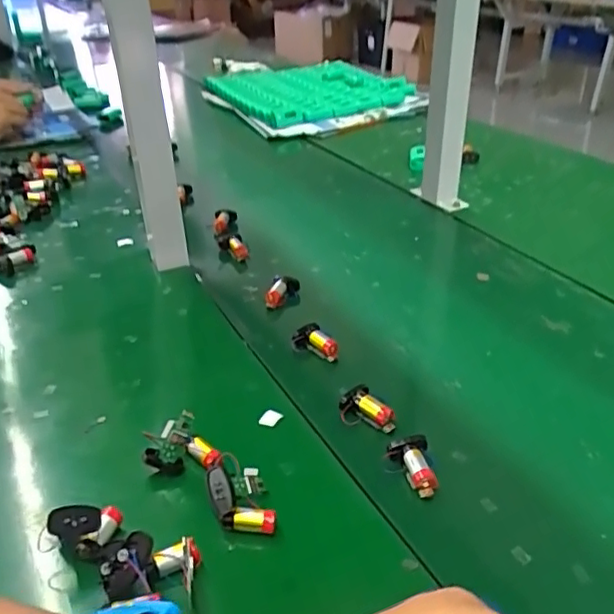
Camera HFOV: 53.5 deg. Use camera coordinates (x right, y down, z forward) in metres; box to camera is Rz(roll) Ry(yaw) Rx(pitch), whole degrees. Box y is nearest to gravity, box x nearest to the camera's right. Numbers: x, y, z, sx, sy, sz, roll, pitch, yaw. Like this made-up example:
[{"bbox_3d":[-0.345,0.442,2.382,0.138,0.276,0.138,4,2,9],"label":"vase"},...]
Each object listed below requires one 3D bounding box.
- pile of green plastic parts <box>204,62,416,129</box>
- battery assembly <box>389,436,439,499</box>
[{"bbox_3d":[-0.006,-0.572,1.583,0.405,0.049,0.525,-16,33,-17],"label":"pile of green plastic parts"},{"bbox_3d":[0.085,0.125,0.482,0.031,0.020,0.047,-7,32,-9],"label":"battery assembly"}]

